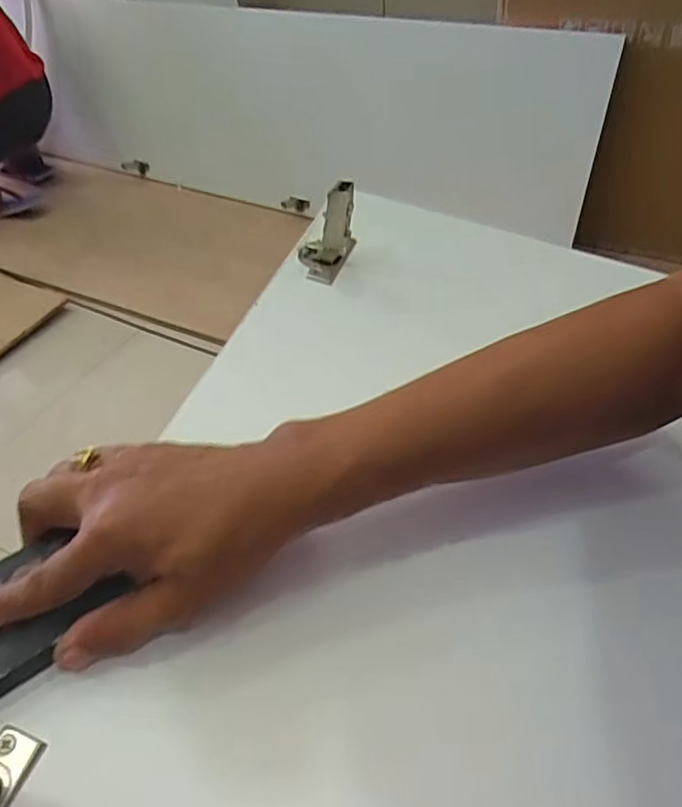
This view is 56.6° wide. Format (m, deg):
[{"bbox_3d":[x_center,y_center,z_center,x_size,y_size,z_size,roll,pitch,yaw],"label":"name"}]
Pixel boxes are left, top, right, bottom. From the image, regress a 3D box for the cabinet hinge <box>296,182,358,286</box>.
[{"bbox_3d":[-0.012,-0.141,0.504,0.048,0.072,0.050,-9,45,-3],"label":"cabinet hinge"}]

